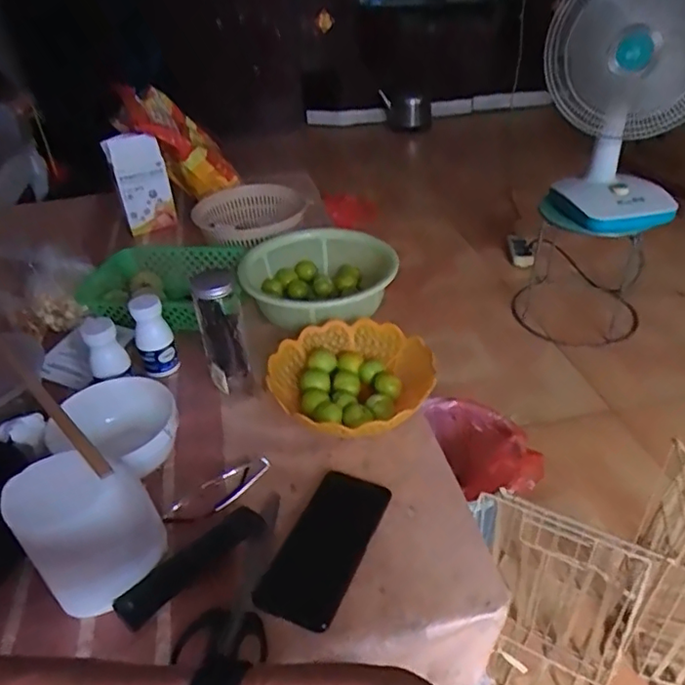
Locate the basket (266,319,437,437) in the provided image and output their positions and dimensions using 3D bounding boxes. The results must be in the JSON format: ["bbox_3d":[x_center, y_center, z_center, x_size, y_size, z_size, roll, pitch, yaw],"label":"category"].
[{"bbox_3d":[0.012,0.051,0.715,0.200,0.057,0.198,-1,37,3],"label":"basket"}]

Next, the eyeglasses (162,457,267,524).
[{"bbox_3d":[-0.132,0.156,0.608,0.119,0.028,0.031,-22,40,-23],"label":"eyeglasses"}]

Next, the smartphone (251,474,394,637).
[{"bbox_3d":[-0.015,0.195,0.559,0.074,0.014,0.160,15,40,23],"label":"smartphone"}]

